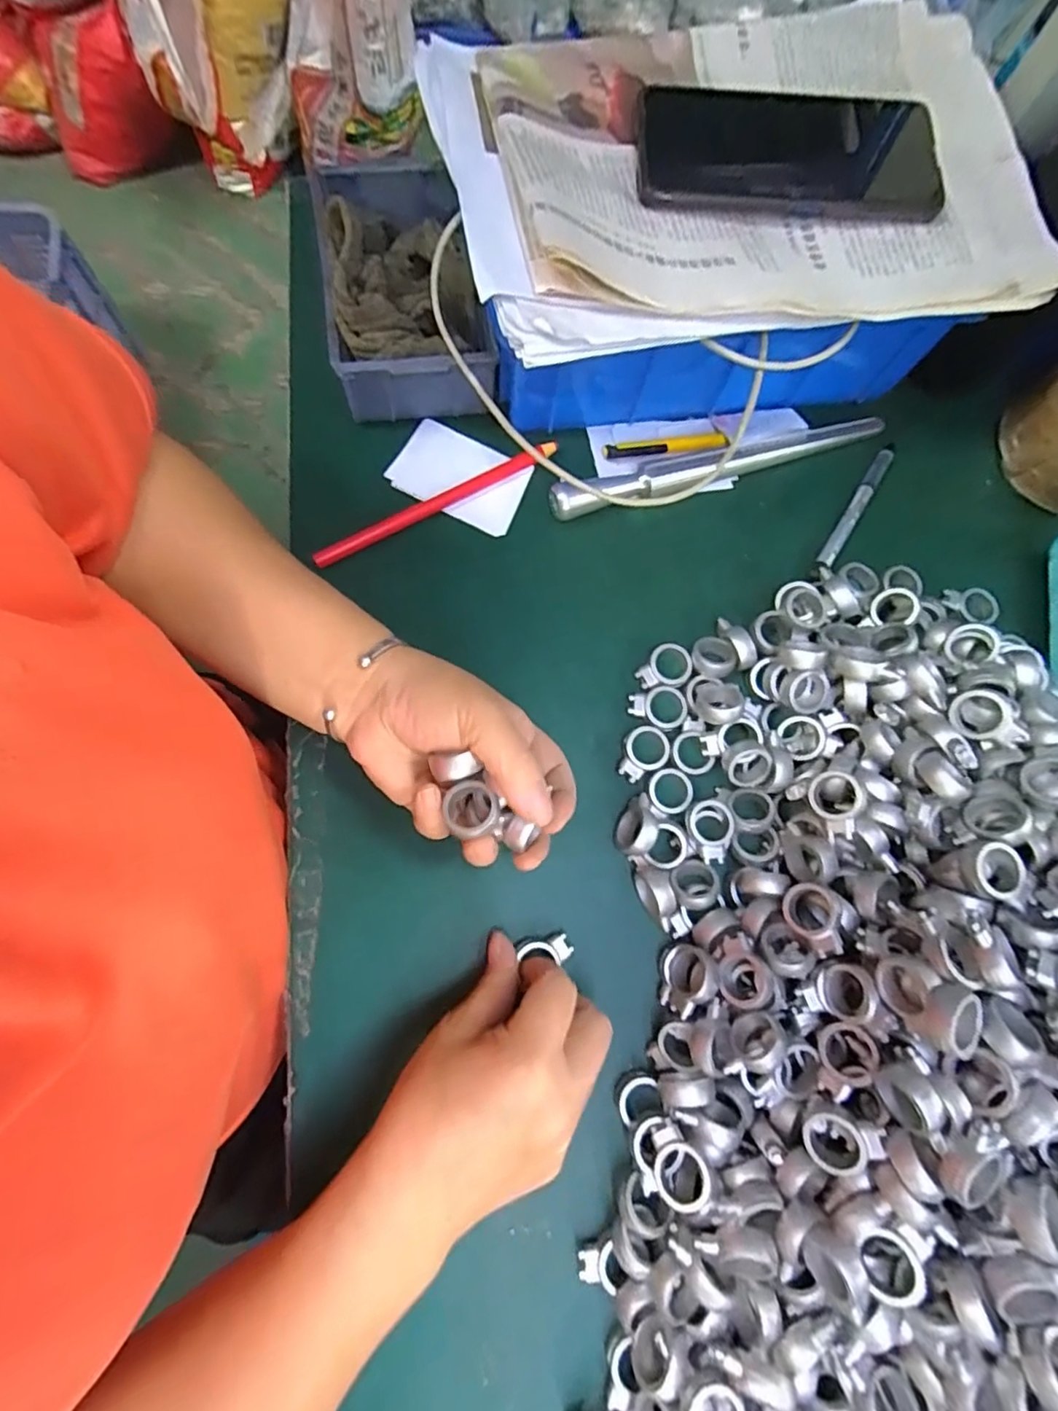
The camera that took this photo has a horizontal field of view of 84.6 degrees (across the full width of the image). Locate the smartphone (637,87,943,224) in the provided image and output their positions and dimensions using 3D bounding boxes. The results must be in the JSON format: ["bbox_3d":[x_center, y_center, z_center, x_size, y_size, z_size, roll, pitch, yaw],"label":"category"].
[{"bbox_3d":[0.137,-0.292,0.306,0.157,0.015,0.067,1,77,-4],"label":"smartphone"}]

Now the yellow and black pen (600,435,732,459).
[{"bbox_3d":[0.089,-0.170,0.382,0.080,0.005,0.010,-5,77,-2],"label":"yellow and black pen"}]

